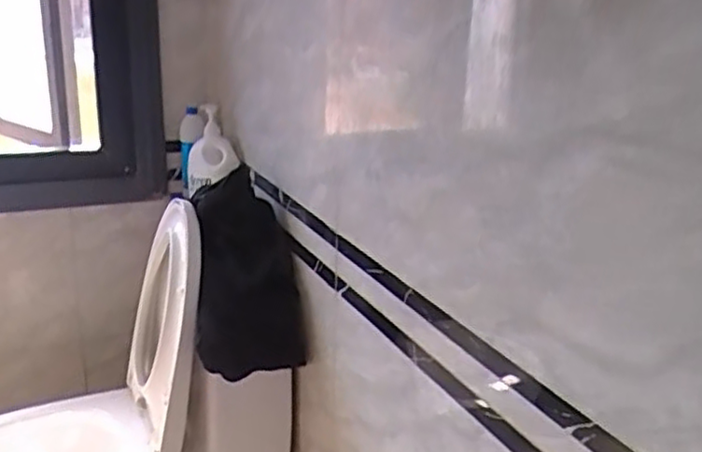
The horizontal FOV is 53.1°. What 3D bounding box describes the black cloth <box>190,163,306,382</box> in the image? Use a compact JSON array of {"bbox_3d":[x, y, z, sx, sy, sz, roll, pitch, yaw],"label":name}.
[{"bbox_3d":[-0.199,0.070,1.310,0.188,0.411,0.097,-3,-22,-17],"label":"black cloth"}]

